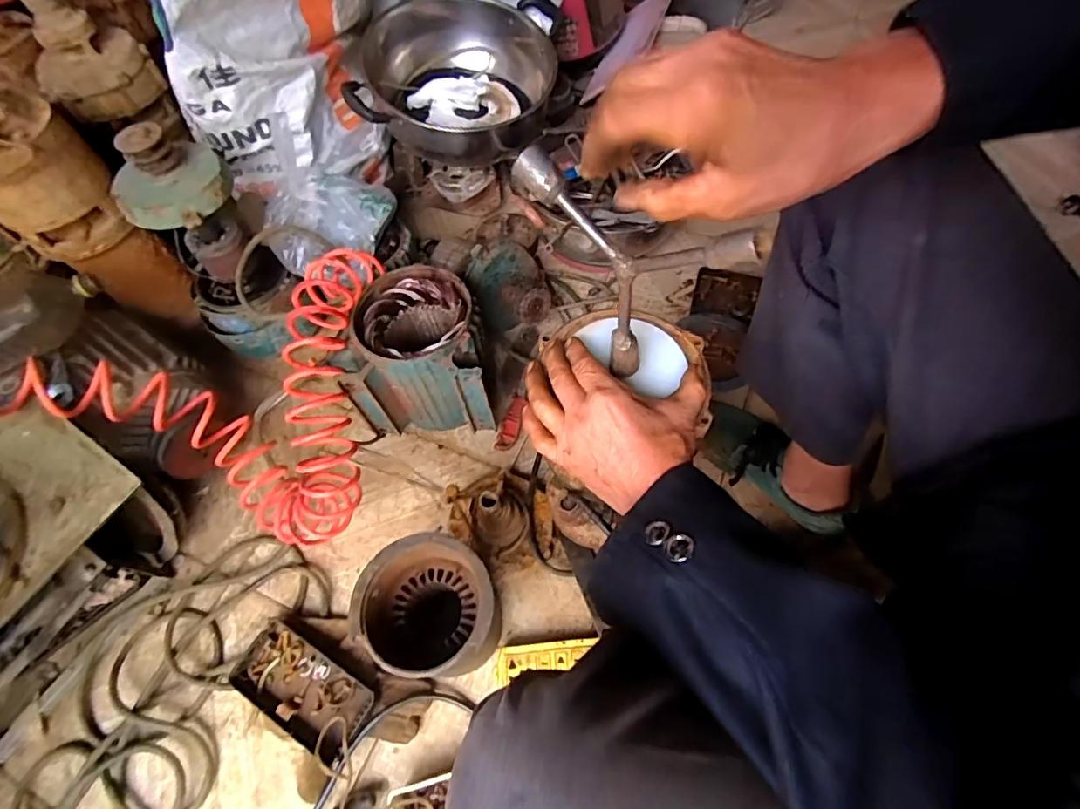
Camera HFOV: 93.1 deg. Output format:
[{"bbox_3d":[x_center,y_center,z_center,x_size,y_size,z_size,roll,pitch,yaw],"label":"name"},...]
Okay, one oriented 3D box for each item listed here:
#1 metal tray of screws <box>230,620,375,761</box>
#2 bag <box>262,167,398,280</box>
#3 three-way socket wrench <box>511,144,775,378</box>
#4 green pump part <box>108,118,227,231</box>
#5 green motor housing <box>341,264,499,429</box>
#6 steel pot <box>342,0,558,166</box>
[{"bbox_3d":[-0.299,0.358,0.655,0.182,0.035,0.097,26,66,16],"label":"metal tray of screws"},{"bbox_3d":[-0.343,-0.290,0.811,0.201,0.063,0.157,3,62,5],"label":"bag"},{"bbox_3d":[0.053,-0.091,0.367,0.175,0.158,0.032,37,70,20],"label":"three-way socket wrench"},{"bbox_3d":[-0.505,-0.312,0.681,0.141,0.083,0.130,-33,65,-14],"label":"green pump part"},{"bbox_3d":[-0.166,-0.070,0.784,0.178,0.201,0.178,-2,62,2],"label":"green motor housing"},{"bbox_3d":[-0.142,-0.590,0.932,0.320,0.131,0.352,-1,62,2],"label":"steel pot"}]

